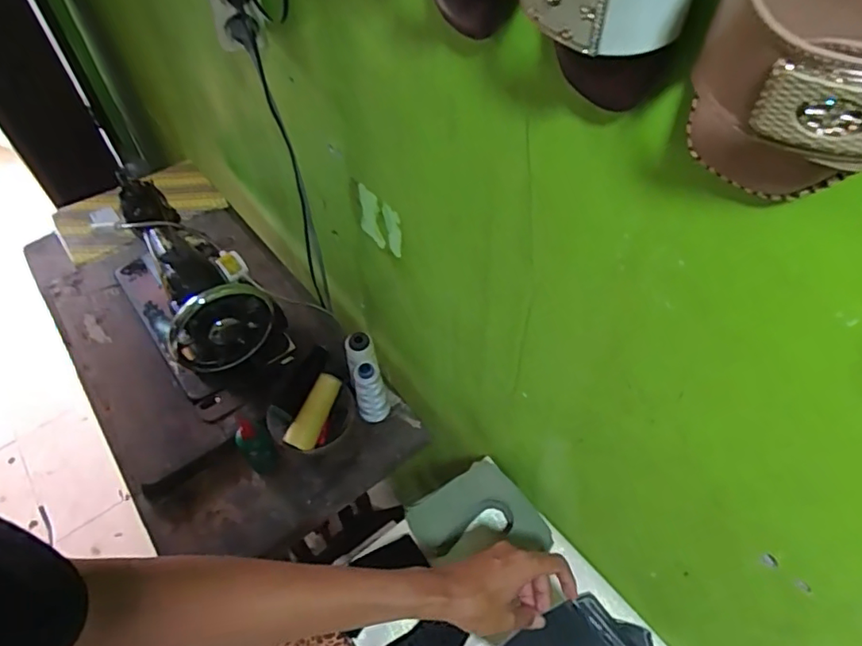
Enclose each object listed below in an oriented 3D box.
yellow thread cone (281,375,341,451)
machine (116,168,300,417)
[{"bbox_3d":[-0.164,0.126,0.781,0.029,0.035,0.108,24,84,22],"label":"yellow thread cone"},{"bbox_3d":[-0.394,-0.080,0.878,0.180,0.196,0.391,-32,56,-22],"label":"machine"}]

